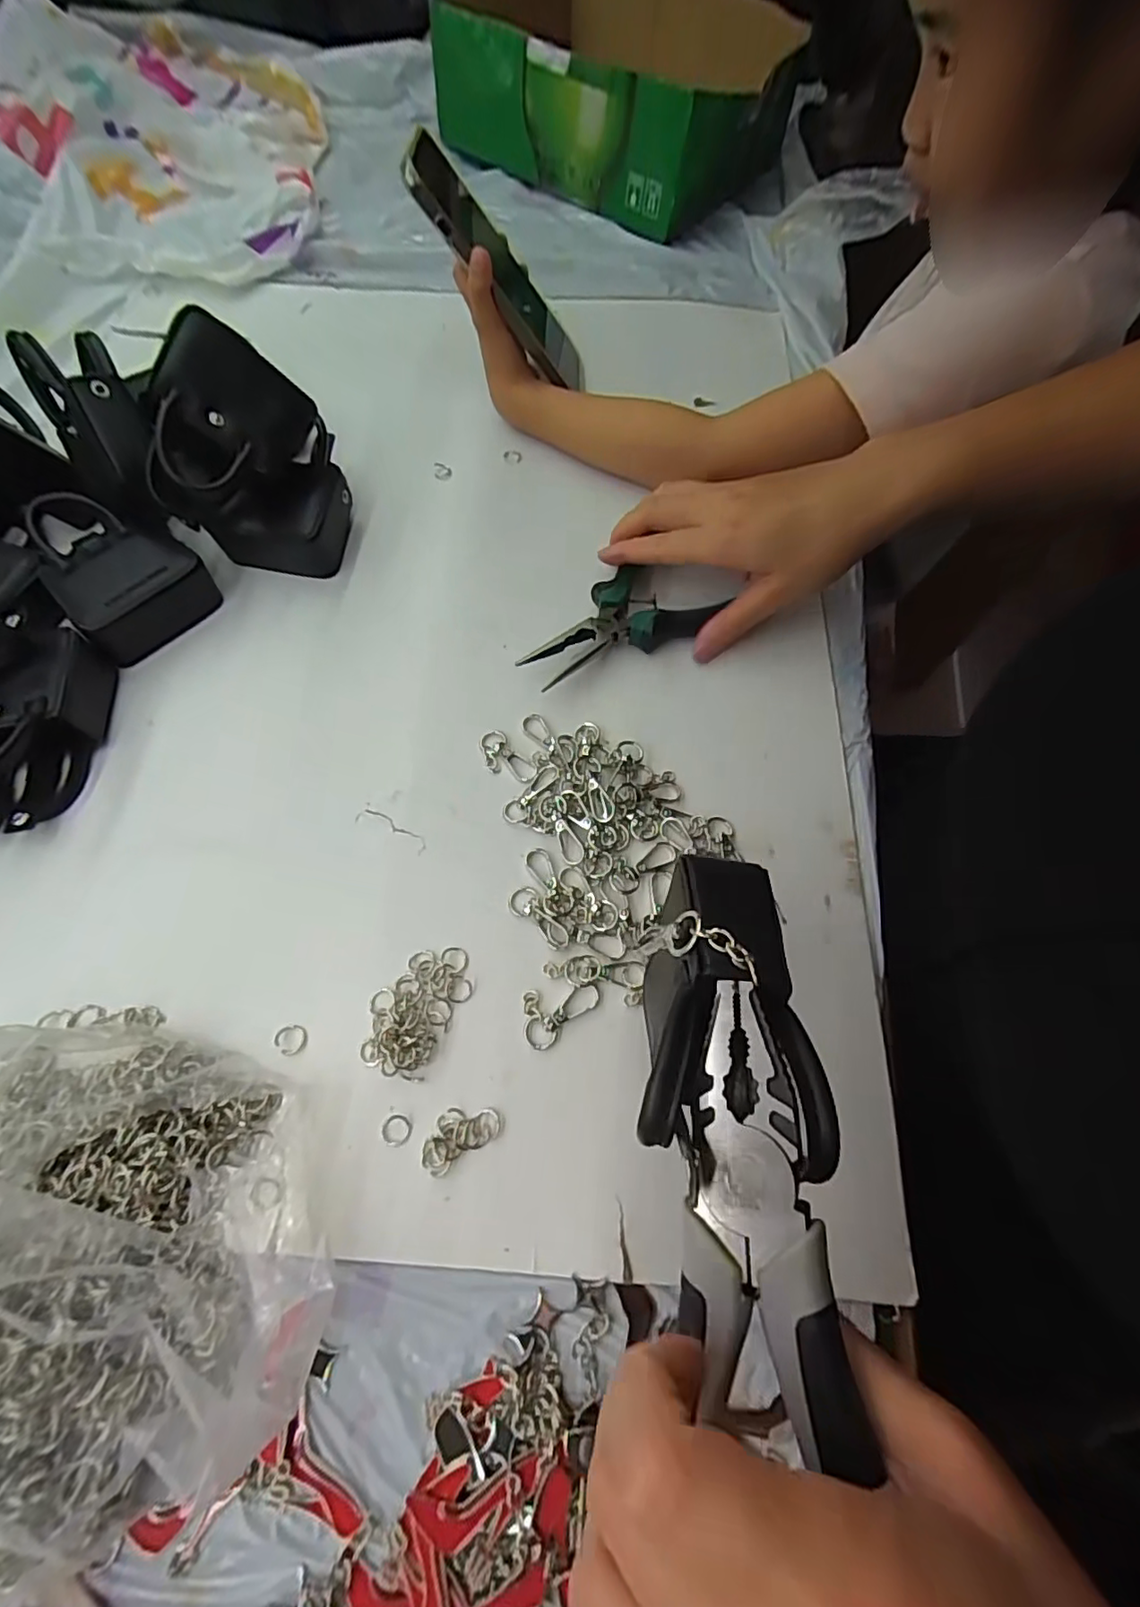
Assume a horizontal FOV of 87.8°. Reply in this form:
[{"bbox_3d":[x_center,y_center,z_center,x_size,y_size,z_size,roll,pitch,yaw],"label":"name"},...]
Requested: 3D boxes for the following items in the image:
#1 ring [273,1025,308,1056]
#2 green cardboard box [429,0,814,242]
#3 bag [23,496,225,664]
[{"bbox_3d":[-0.128,0.108,0.271,0.013,0.005,0.013,1,66,-1],"label":"ring"},{"bbox_3d":[0.043,-0.703,0.585,0.299,0.110,0.271,29,69,11],"label":"green cardboard box"},{"bbox_3d":[-0.276,-0.140,0.360,0.092,0.043,0.075,38,70,14],"label":"bag"}]

